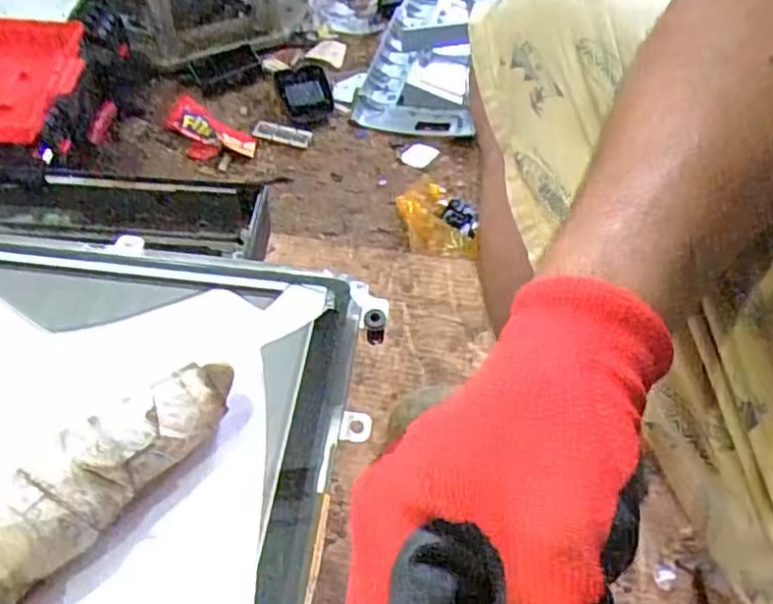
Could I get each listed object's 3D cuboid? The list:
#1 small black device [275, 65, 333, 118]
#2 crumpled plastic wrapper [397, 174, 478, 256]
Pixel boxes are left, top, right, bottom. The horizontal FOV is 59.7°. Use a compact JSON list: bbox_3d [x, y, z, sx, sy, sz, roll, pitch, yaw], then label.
[{"bbox_3d":[-0.130,-0.330,1.054,0.081,0.028,0.109,-11,55,-9],"label":"small black device"},{"bbox_3d":[0.069,-0.110,0.894,0.102,0.028,0.133,1,54,-1],"label":"crumpled plastic wrapper"}]

